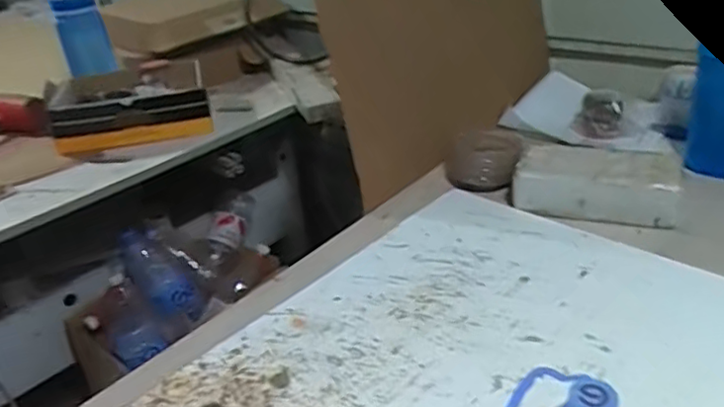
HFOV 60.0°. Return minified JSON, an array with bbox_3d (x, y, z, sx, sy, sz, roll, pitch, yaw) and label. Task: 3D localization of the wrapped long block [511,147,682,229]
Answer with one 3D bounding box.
[{"bbox_3d":[0.308,-0.029,0.823,0.202,0.065,0.095,8,32,23],"label":"wrapped long block"}]

